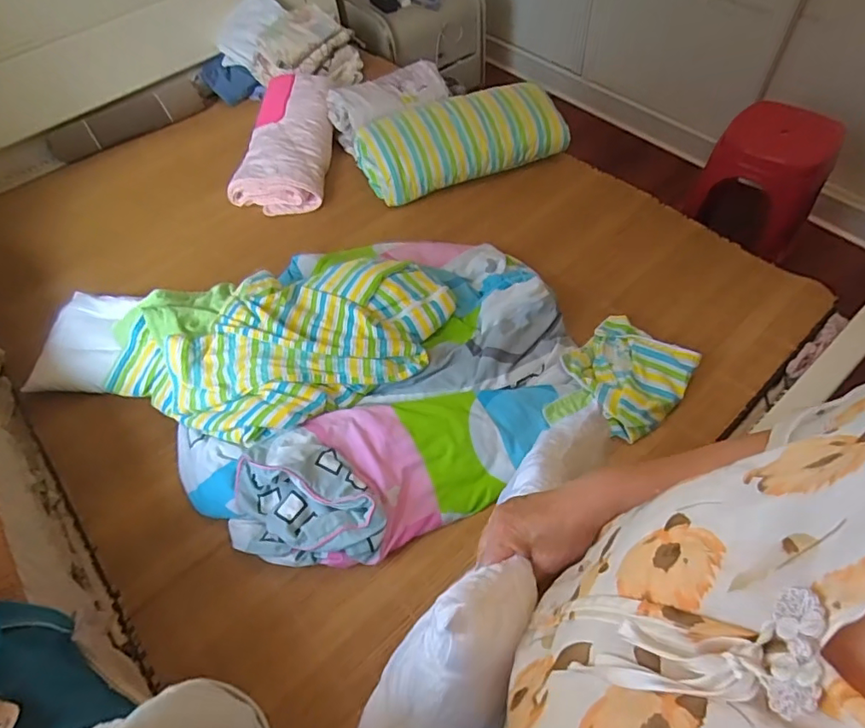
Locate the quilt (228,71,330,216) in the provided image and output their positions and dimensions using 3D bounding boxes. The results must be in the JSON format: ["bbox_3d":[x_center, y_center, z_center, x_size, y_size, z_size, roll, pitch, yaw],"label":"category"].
[{"bbox_3d":[-0.433,-0.684,1.589,0.266,0.111,0.554,-1,56,5],"label":"quilt"}]

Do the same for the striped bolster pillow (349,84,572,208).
[{"bbox_3d":[0.078,-0.621,1.446,0.568,0.142,0.253,-13,56,-3],"label":"striped bolster pillow"}]

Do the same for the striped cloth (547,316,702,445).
[{"bbox_3d":[0.364,0.037,1.047,0.287,0.049,0.214,-40,62,-20],"label":"striped cloth"}]

